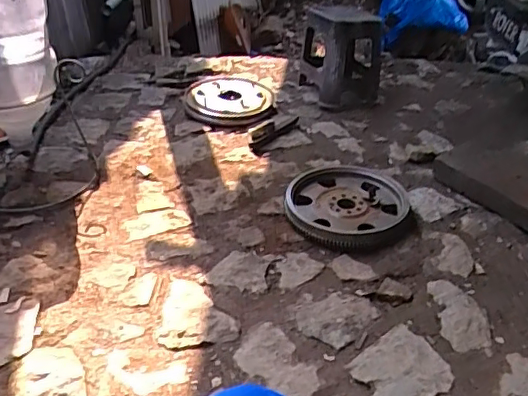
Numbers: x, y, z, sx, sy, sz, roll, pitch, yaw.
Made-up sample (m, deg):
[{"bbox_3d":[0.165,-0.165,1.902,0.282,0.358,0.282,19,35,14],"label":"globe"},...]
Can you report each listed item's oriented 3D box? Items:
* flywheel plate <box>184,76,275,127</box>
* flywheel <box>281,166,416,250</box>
[{"bbox_3d":[-0.122,-0.340,1.956,0.301,0.061,0.332,-6,36,-6],"label":"flywheel plate"},{"bbox_3d":[0.218,0.012,1.458,0.321,0.041,0.341,-7,36,-7],"label":"flywheel"}]

